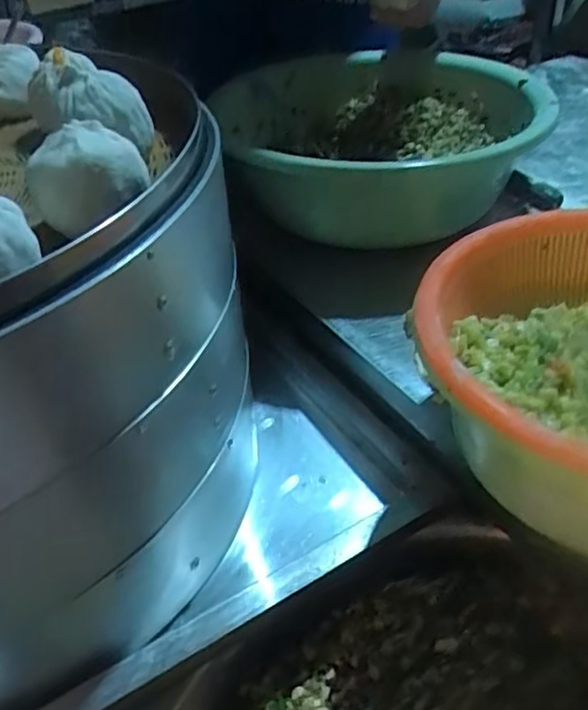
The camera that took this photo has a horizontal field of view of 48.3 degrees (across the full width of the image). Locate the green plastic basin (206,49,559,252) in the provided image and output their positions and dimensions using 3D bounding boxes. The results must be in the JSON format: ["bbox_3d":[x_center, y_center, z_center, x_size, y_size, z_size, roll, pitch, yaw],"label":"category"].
[{"bbox_3d":[0.095,-0.243,0.735,0.338,0.109,0.356,-3,39,3],"label":"green plastic basin"}]

